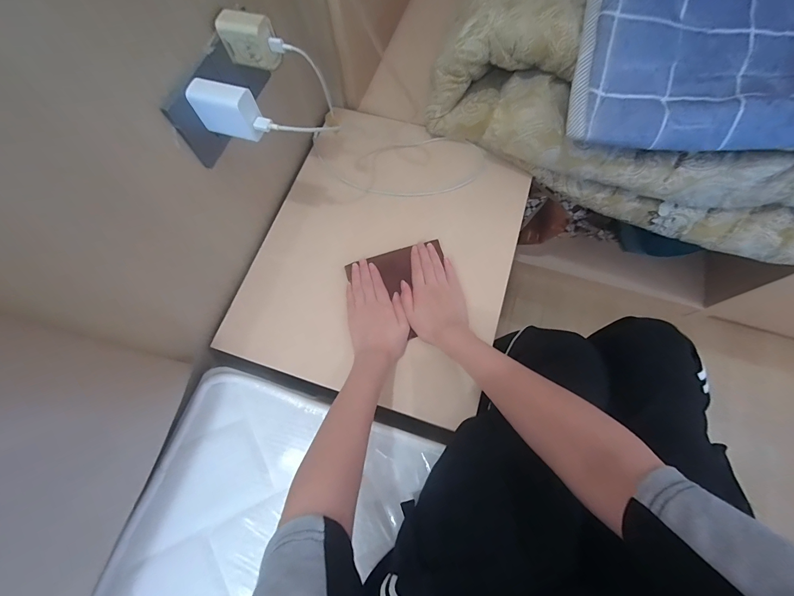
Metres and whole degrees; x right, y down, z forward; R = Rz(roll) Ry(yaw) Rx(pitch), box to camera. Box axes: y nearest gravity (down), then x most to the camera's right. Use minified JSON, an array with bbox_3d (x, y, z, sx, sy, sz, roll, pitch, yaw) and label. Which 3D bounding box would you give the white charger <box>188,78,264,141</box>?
[{"bbox_3d":[-0.187,-0.208,0.377,0.067,0.049,0.032,16,72,8],"label":"white charger"}]

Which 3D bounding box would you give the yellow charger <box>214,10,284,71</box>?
[{"bbox_3d":[-0.165,-0.291,0.380,0.058,0.051,0.027,11,71,6],"label":"yellow charger"}]

